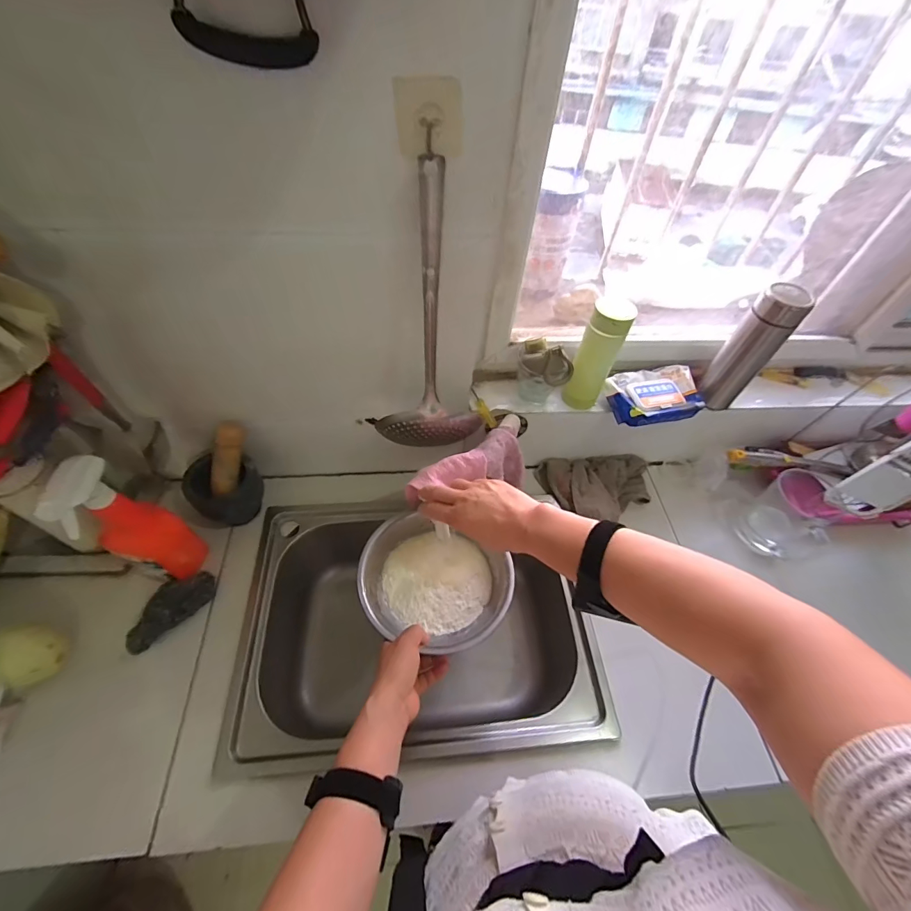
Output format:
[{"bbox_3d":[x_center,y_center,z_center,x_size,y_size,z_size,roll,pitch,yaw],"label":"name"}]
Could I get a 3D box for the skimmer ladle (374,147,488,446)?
[{"bbox_3d":[-0.031,-0.147,0.522,0.148,0.369,0.080,-8,55,-10],"label":"skimmer ladle"}]

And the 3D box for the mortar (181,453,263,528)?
[{"bbox_3d":[-0.388,0.063,0.696,0.089,0.125,0.106,14,54,6],"label":"mortar"}]

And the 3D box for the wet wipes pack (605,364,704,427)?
[{"bbox_3d":[0.353,-0.110,0.731,0.172,0.033,0.105,-11,56,-12],"label":"wet wipes pack"}]

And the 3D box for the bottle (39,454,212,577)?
[{"bbox_3d":[-0.443,0.105,0.574,0.074,0.274,0.087,24,56,12],"label":"bottle"}]

